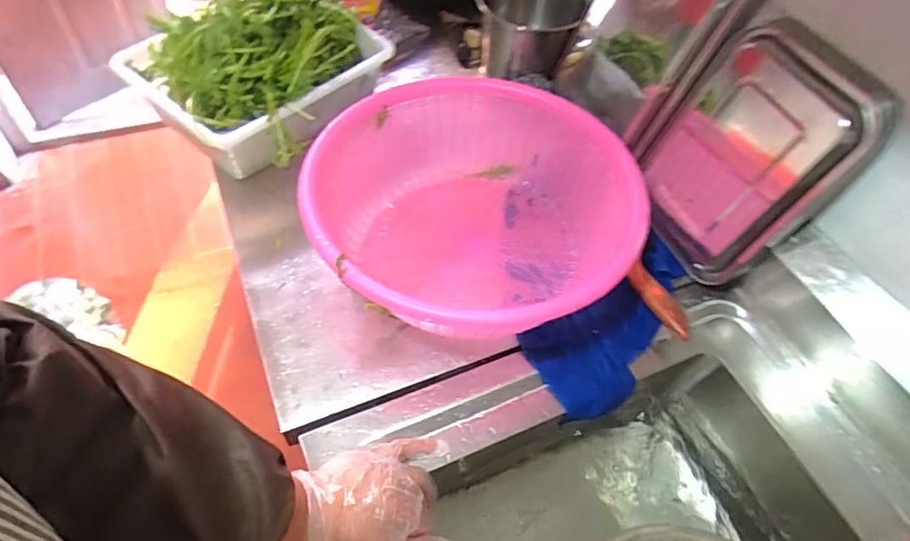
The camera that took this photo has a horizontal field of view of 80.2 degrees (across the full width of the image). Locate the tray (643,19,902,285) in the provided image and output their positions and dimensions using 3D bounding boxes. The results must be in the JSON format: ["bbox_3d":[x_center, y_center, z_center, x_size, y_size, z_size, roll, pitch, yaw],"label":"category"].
[{"bbox_3d":[0.323,-0.124,0.619,0.057,0.268,0.184,-8,56,-30],"label":"tray"}]

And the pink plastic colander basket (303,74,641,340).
[{"bbox_3d":[0.011,-0.069,0.620,0.337,0.131,0.342,4,54,-5],"label":"pink plastic colander basket"}]

